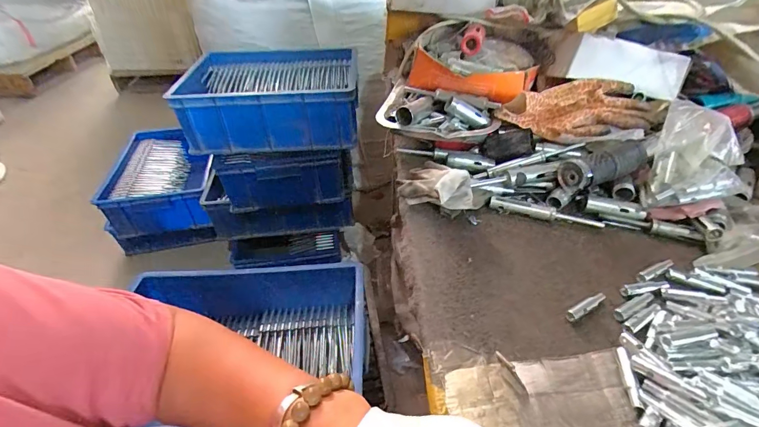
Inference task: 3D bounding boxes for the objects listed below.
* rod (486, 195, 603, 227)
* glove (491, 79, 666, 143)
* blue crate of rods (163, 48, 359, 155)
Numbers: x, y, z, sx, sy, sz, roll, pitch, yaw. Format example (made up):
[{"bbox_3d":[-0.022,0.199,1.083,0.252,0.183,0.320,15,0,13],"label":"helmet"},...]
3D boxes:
[{"bbox_3d":[0.211,-0.001,0.480,0.137,0.019,0.020,13,43,16],"label":"rod"},{"bbox_3d":[0.287,-0.145,0.532,0.224,0.060,0.084,-2,41,0],"label":"glove"},{"bbox_3d":[-0.257,-0.290,0.936,0.396,0.137,0.290,-2,41,0],"label":"blue crate of rods"}]

